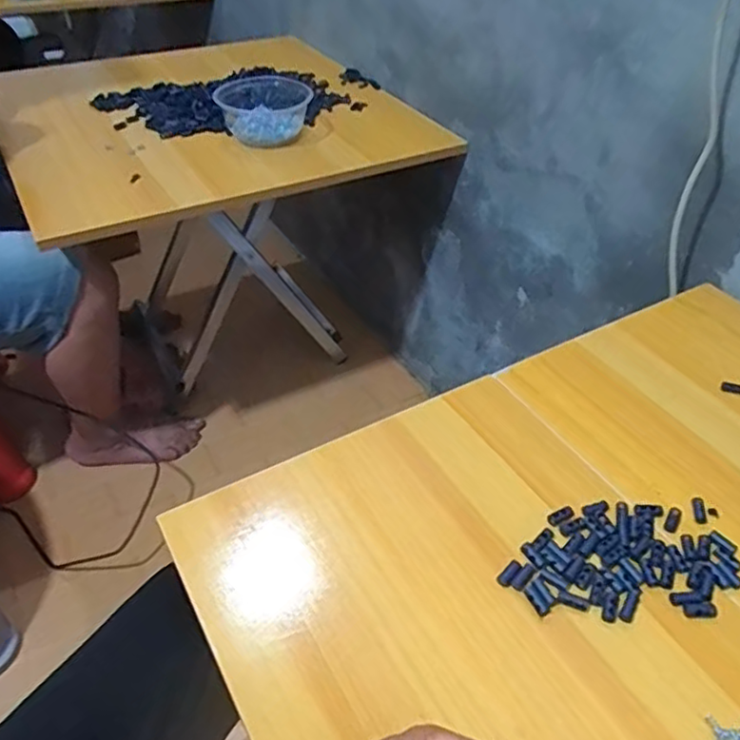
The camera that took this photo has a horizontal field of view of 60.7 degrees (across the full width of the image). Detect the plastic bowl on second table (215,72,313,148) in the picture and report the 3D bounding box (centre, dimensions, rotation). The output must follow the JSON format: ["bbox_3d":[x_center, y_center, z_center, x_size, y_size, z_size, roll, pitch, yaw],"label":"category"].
[{"bbox_3d":[-0.156,-0.387,0.934,0.137,0.052,0.151,-1,43,-4],"label":"plastic bowl on second table"}]

